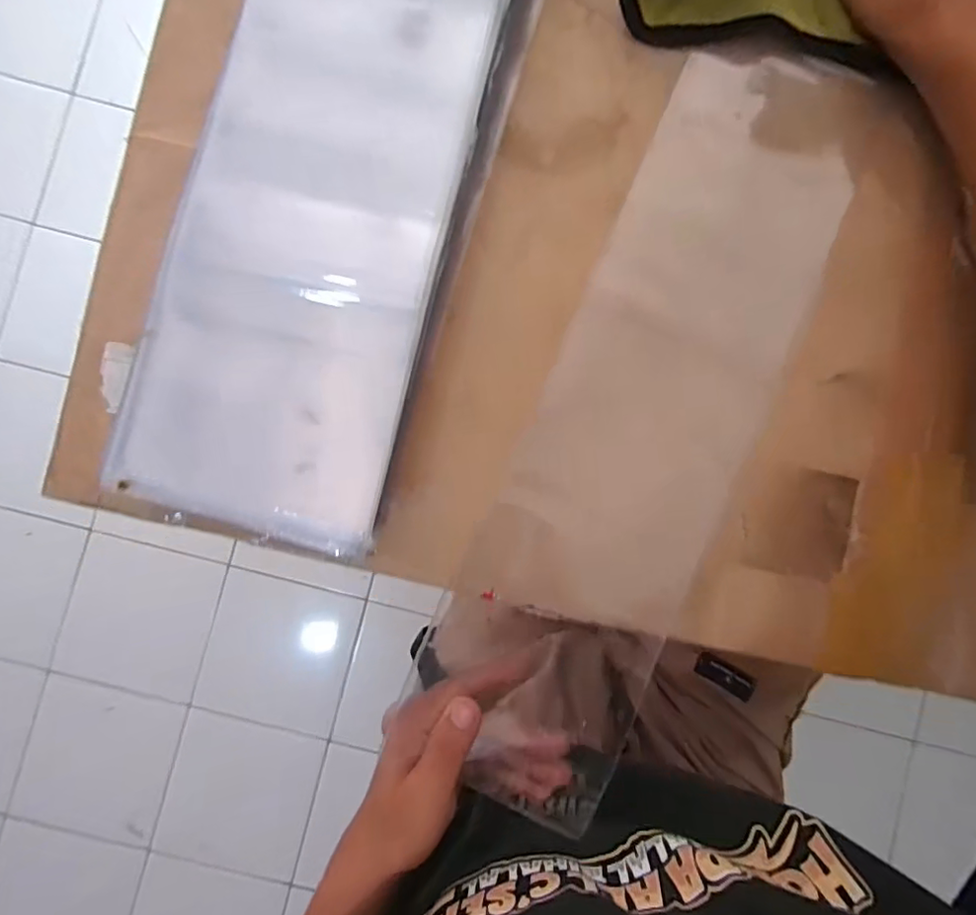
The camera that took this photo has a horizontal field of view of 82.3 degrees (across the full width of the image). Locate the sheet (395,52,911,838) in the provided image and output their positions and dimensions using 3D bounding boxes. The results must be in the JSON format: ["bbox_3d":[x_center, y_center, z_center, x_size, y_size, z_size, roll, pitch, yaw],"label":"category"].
[{"bbox_3d":[0.086,-0.023,0.311,0.120,0.010,0.426,23,89,0],"label":"sheet"}]

